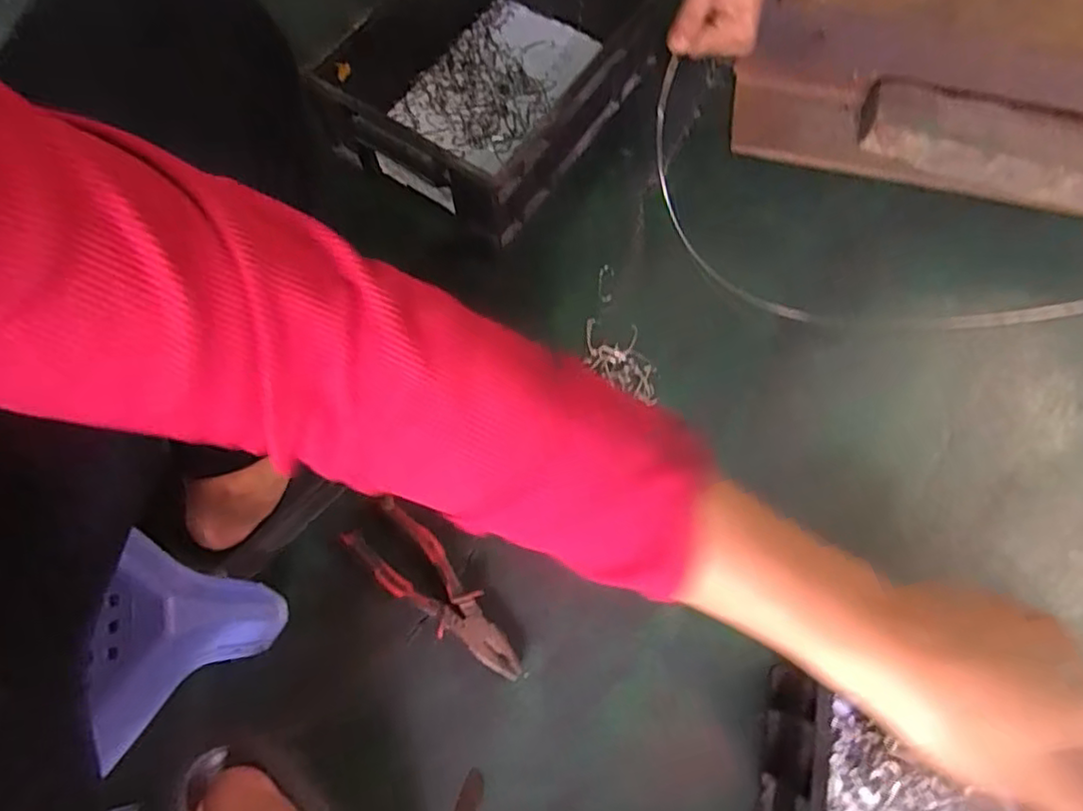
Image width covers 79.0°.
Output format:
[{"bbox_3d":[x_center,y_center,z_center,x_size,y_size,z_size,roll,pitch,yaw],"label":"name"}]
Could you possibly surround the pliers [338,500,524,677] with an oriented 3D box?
[{"bbox_3d":[-0.092,0.171,0.593,0.192,0.017,0.059,44,77,11],"label":"pliers"}]

